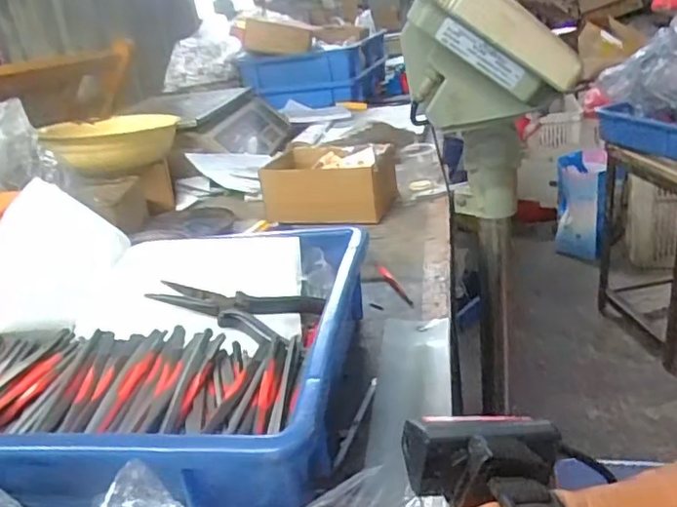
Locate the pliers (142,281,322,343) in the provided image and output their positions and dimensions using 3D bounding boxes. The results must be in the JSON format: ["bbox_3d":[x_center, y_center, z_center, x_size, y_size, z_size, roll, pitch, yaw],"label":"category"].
[{"bbox_3d":[-0.078,0.044,0.482,0.131,0.016,0.064,7,22,-8],"label":"pliers"}]

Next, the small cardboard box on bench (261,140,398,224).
[{"bbox_3d":[-0.011,-0.089,0.781,0.154,0.070,0.123,0,24,16],"label":"small cardboard box on bench"}]

